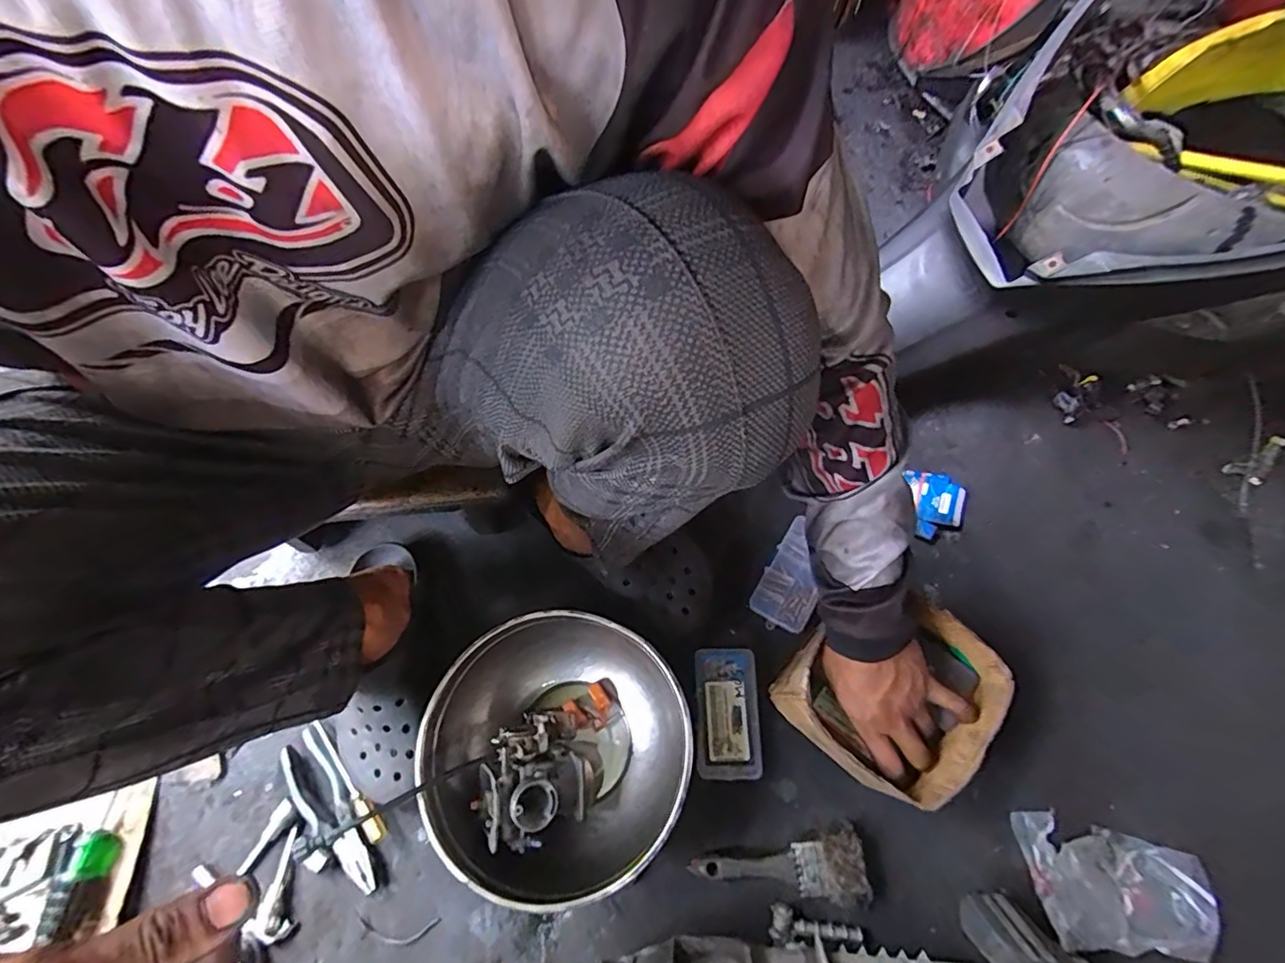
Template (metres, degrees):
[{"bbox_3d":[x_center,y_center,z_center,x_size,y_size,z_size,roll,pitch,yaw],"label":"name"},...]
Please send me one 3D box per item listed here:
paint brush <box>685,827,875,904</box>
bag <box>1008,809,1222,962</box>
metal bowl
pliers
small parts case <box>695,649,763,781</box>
[{"bbox_3d":[0.130,0.373,0.523,0.161,0.017,0.055,-10,68,12],"label":"paint brush"},{"bbox_3d":[0.427,0.363,0.489,0.137,0.048,0.102,2,68,2],"label":"bag"},{"bbox_3d":[-0.085,0.261,0.543,0.248,0.099,0.238,0,68,1],"label":"metal bowl"},{"bbox_3d":[-0.329,0.349,0.575,0.049,0.017,0.174,-41,73,-14],"label":"pliers"},{"bbox_3d":[0.091,0.246,0.581,0.067,0.015,0.128,0,68,1],"label":"small parts case"}]

